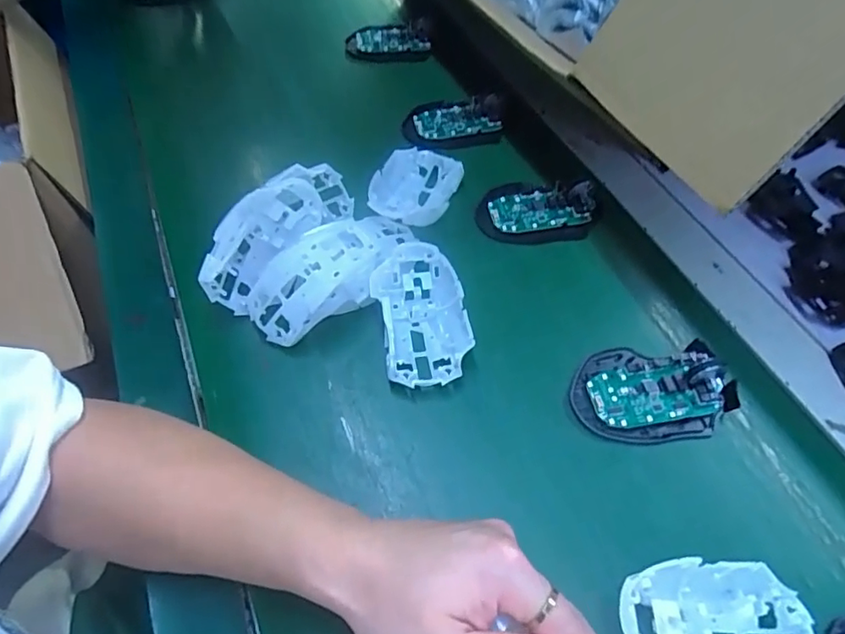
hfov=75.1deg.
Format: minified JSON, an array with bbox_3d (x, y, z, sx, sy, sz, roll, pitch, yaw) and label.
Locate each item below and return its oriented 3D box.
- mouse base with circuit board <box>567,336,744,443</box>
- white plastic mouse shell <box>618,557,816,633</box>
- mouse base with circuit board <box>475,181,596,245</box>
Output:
[{"bbox_3d":[0.170,0.054,0.405,0.115,0.019,0.074,-5,56,-2],"label":"mouse base with circuit board"},{"bbox_3d":[0.163,0.174,0.304,0.111,0.042,0.067,-3,56,-1],"label":"white plastic mouse shell"},{"bbox_3d":[0.105,-0.101,0.503,0.105,0.027,0.064,-3,56,-1],"label":"mouse base with circuit board"}]

